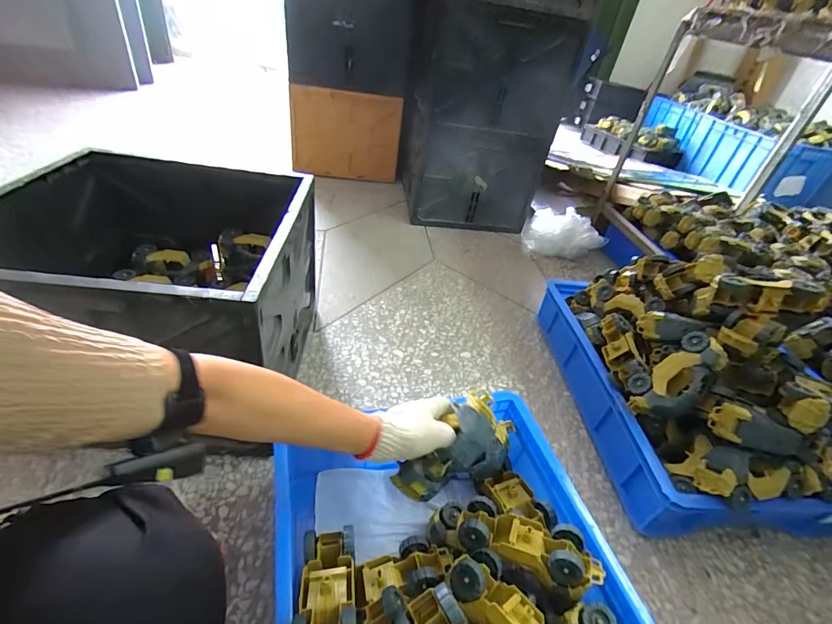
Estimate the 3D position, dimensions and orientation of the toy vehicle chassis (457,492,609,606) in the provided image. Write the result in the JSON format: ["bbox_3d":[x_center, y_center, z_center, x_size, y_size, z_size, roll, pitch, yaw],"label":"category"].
[{"bbox_3d":[0.139,0.287,0.498,0.170,0.047,0.074,20,39,13],"label":"toy vehicle chassis"}]

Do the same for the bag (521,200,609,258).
[{"bbox_3d":[0.497,-0.266,1.353,0.260,0.129,0.140,18,39,10],"label":"bag"}]

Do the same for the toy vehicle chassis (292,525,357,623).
[{"bbox_3d":[-0.094,0.302,0.428,0.061,0.051,0.173,0,18,-10],"label":"toy vehicle chassis"}]

